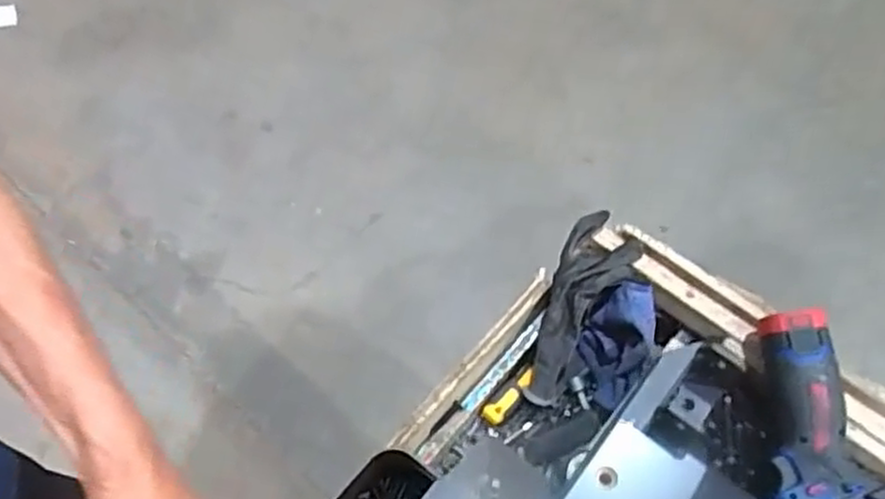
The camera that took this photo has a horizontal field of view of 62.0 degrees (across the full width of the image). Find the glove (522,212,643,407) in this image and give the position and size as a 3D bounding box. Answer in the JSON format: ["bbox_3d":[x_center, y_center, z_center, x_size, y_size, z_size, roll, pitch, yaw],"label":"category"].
[{"bbox_3d":[0.135,0.052,0.696,0.072,0.051,0.191,17,66,11],"label":"glove"}]

